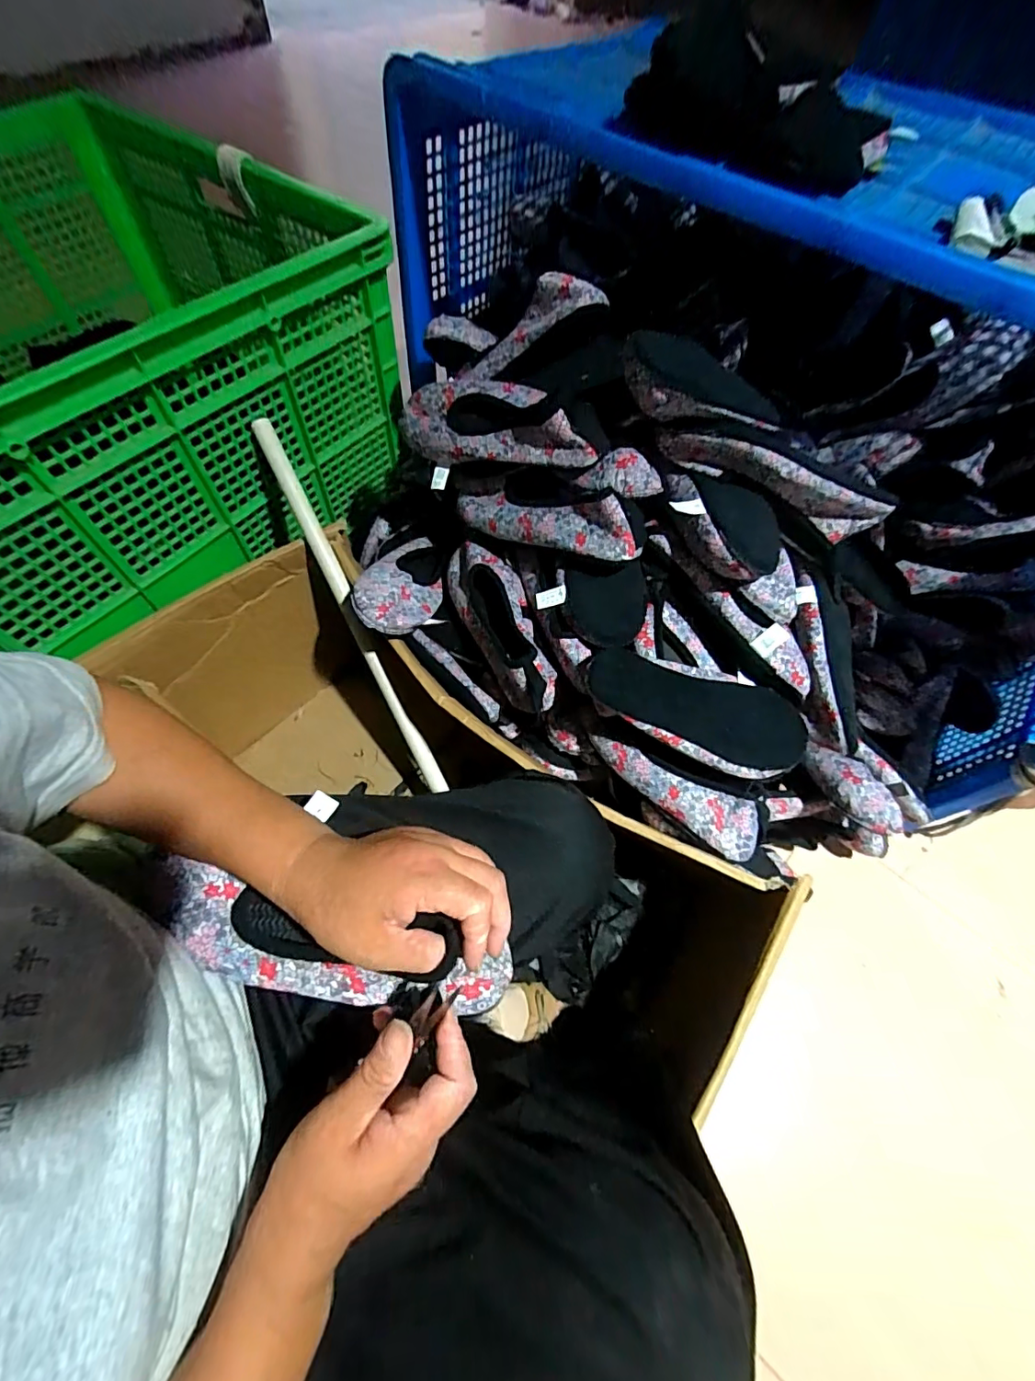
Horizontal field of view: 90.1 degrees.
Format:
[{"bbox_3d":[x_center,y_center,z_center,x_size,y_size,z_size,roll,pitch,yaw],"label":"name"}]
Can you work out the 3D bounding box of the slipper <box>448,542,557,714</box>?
[{"bbox_3d":[-0.020,-0.090,0.613,0.081,0.058,0.248,-18,64,-13],"label":"slipper"}]

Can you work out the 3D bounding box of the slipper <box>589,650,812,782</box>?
[{"bbox_3d":[0.193,0.021,0.550,0.250,0.059,0.095,16,62,5],"label":"slipper"}]

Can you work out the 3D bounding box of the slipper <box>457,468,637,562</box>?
[{"bbox_3d":[0.026,-0.203,0.582,0.237,0.061,0.076,26,61,34],"label":"slipper"}]

